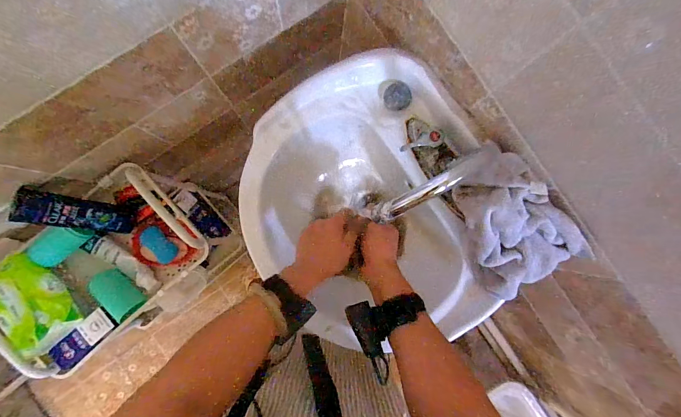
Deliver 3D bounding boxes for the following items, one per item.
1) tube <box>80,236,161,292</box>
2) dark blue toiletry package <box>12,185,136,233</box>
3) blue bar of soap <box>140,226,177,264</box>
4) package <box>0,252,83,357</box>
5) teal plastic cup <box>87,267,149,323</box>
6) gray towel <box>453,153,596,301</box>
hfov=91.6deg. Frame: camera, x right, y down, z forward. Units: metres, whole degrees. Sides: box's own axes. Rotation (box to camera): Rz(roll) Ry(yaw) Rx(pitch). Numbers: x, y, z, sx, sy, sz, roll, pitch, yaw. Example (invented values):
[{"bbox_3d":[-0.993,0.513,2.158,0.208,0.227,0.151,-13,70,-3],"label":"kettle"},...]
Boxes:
[{"bbox_3d":[-0.421,0.103,0.644,0.161,0.027,0.046,31,85,-1],"label":"tube"},{"bbox_3d":[-0.460,0.009,0.583,0.024,0.167,0.056,10,85,42],"label":"dark blue toiletry package"},{"bbox_3d":[-0.358,0.071,0.652,0.039,0.021,0.077,-41,90,-5],"label":"blue bar of soap"},{"bbox_3d":[-0.546,0.168,0.573,0.114,0.055,0.161,-43,90,-5],"label":"package"},{"bbox_3d":[-0.416,0.158,0.619,0.060,0.047,0.097,-40,90,-5],"label":"teal plastic cup"},{"bbox_3d":[0.243,0.028,0.478,0.129,0.124,0.197,-31,89,-5],"label":"gray towel"}]

